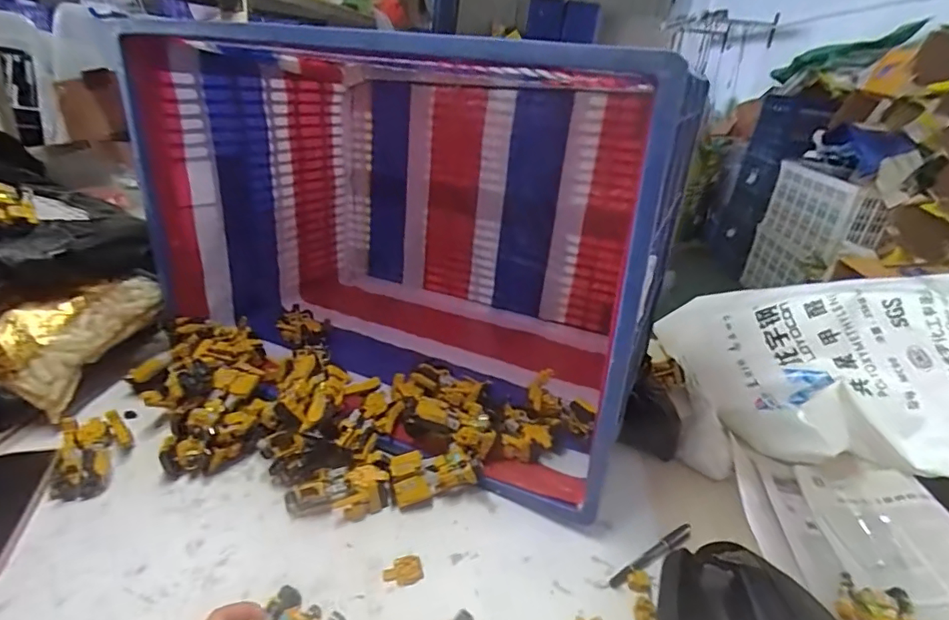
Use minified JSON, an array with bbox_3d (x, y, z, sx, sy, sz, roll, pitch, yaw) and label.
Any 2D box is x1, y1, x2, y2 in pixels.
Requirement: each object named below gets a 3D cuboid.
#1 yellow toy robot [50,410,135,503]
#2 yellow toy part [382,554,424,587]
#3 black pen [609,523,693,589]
[{"bbox_3d":[-0.429,0.166,0.573,0.067,0.040,0.102,-5,28,-22],"label":"yellow toy robot"},{"bbox_3d":[-0.070,0.255,0.501,0.038,0.004,0.028,-4,28,-20],"label":"yellow toy part"},{"bbox_3d":[0.196,0.263,0.553,0.139,0.007,0.014,-13,32,-35],"label":"black pen"}]

